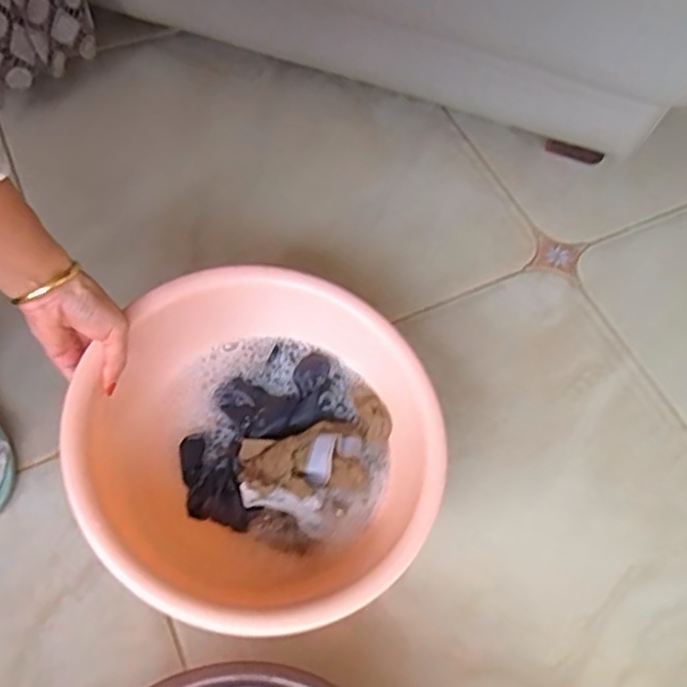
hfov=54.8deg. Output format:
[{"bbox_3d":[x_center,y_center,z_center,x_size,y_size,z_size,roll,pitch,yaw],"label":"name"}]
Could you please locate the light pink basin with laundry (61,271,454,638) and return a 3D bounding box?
[{"bbox_3d":[-0.069,0.092,0.601,0.305,0.136,0.306,1,62,-2],"label":"light pink basin with laundry"}]

